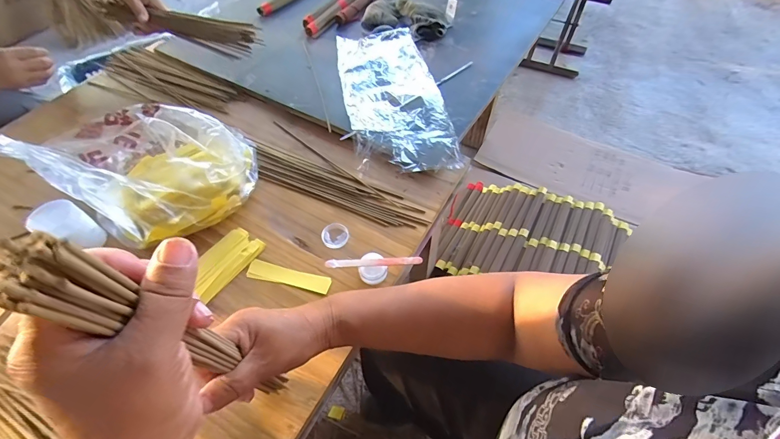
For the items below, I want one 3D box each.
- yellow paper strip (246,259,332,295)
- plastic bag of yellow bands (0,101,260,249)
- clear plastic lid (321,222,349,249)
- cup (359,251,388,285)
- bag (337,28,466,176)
[{"bbox_3d":[-0.134,0.076,0.475,0.112,0.004,0.025,11,55,8],"label":"yellow paper strip"},{"bbox_3d":[-0.338,-0.083,0.499,0.259,0.140,0.218,-9,55,-6],"label":"plastic bag of yellow bands"},{"bbox_3d":[-0.077,0.022,0.506,0.037,0.008,0.039,0,55,0],"label":"clear plastic lid"},{"bbox_3d":[-0.023,0.066,0.467,0.034,0.028,0.035,0,55,0],"label":"cup"},{"bbox_3d":[0.002,-0.234,0.659,0.169,0.037,0.374,-9,55,-6],"label":"bag"}]

